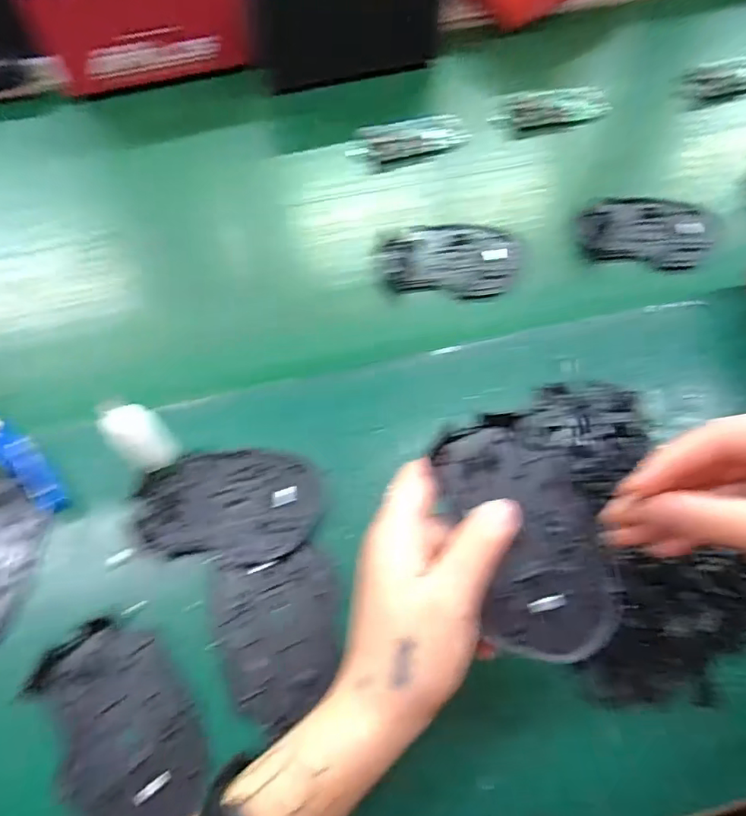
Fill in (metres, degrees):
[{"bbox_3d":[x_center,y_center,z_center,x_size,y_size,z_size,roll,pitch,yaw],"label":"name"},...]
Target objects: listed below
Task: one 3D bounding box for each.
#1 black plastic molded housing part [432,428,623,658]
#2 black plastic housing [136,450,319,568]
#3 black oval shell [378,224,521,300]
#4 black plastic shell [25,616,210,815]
[{"bbox_3d":[0.076,0.061,0.258,0.069,0.015,0.110,-15,65,-7],"label":"black plastic molded housing part"},{"bbox_3d":[-0.089,0.060,0.338,0.110,0.012,0.071,-5,63,0],"label":"black plastic housing"},{"bbox_3d":[0.063,-0.120,0.432,0.111,0.011,0.064,-1,63,2],"label":"black oval shell"},{"bbox_3d":[-0.137,0.172,0.291,0.071,0.011,0.111,-29,65,-12],"label":"black plastic shell"}]

